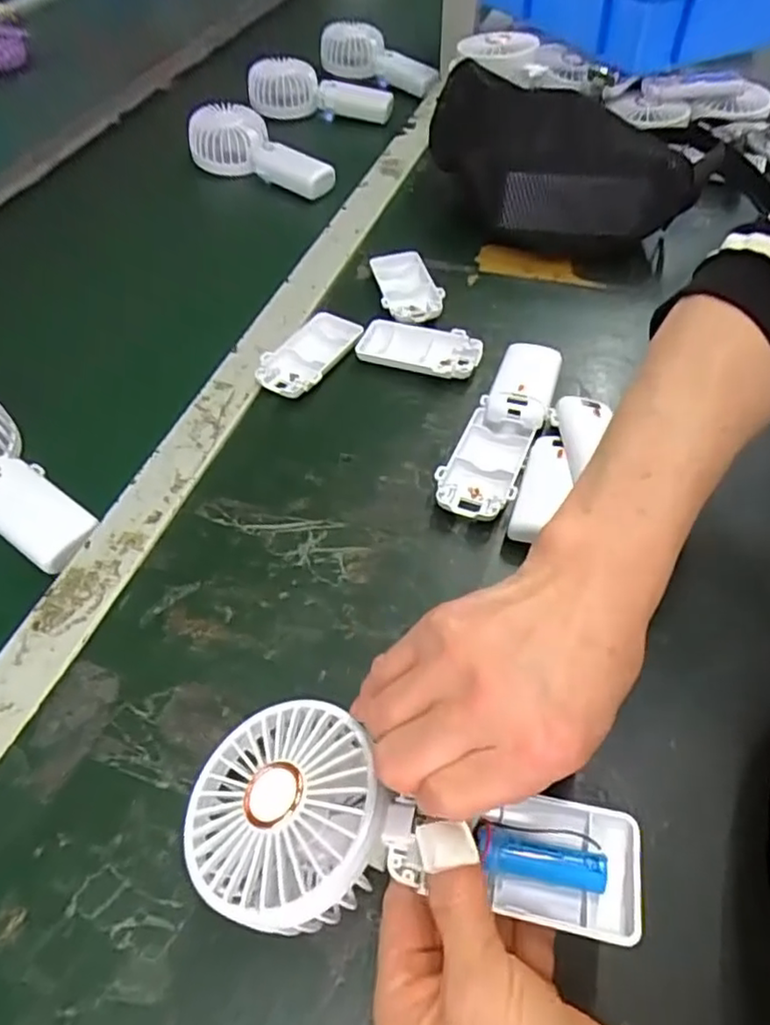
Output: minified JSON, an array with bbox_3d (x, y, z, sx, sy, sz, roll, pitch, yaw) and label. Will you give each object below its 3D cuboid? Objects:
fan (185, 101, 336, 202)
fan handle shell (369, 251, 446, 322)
[{"bbox_3d":[-0.131,-0.401,0.706,0.179,0.052,0.079,32,60,23],"label":"fan"},{"bbox_3d":[0.019,-0.196,0.550,0.048,0.017,0.091,-9,53,-5],"label":"fan handle shell"}]

